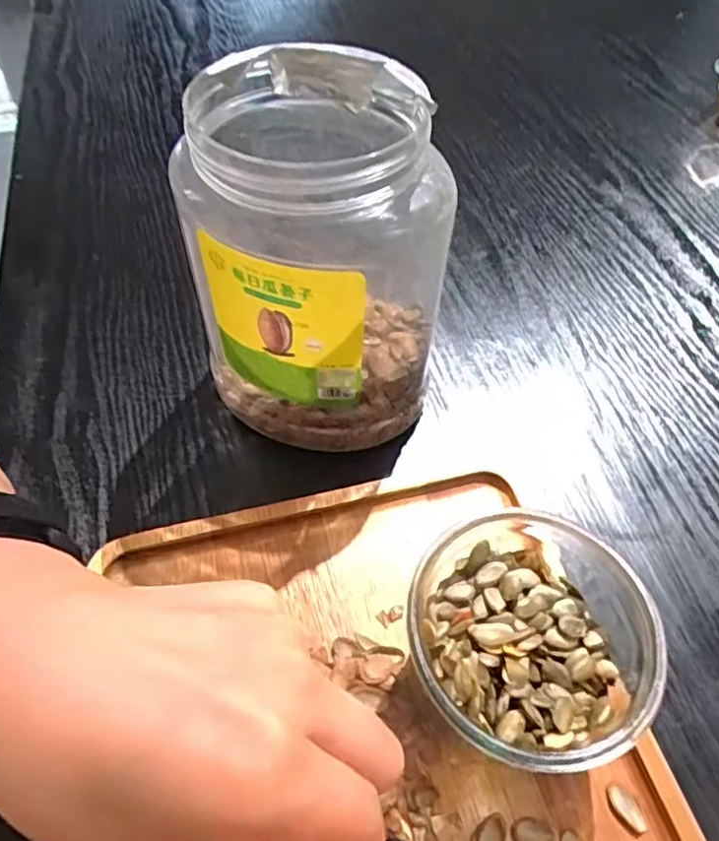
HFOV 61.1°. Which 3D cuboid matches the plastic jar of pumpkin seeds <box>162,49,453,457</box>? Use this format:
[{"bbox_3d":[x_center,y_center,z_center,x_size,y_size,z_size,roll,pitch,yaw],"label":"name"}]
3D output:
[{"bbox_3d":[-0.014,-0.066,0.278,0.098,0.157,0.085,13,53,10],"label":"plastic jar of pumpkin seeds"}]

